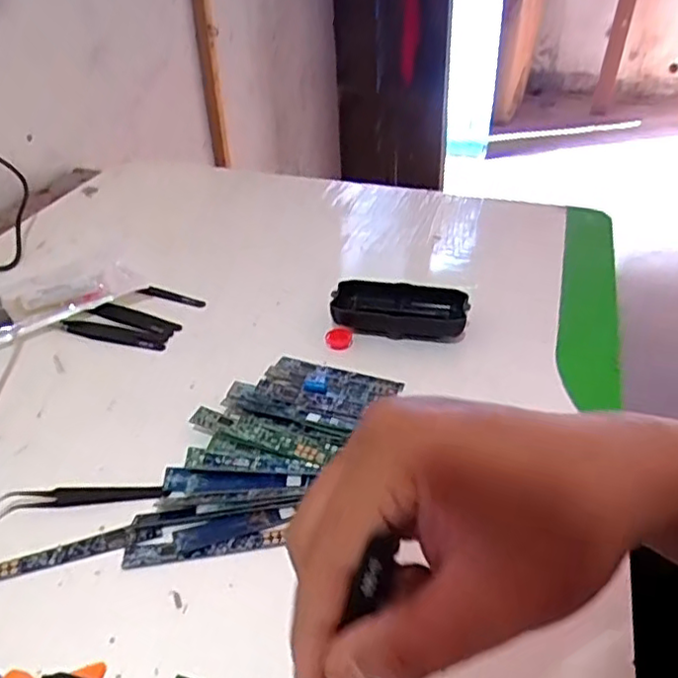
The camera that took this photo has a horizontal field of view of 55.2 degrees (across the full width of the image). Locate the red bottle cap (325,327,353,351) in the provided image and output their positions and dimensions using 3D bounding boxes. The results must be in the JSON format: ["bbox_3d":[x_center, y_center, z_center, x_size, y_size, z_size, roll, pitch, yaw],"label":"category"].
[{"bbox_3d":[0.000,0.000,0.529,0.022,0.009,0.021,-1,37,1],"label":"red bottle cap"}]

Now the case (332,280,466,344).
[{"bbox_3d":[0.052,-0.026,0.548,0.109,0.022,0.055,6,38,10],"label":"case"}]

